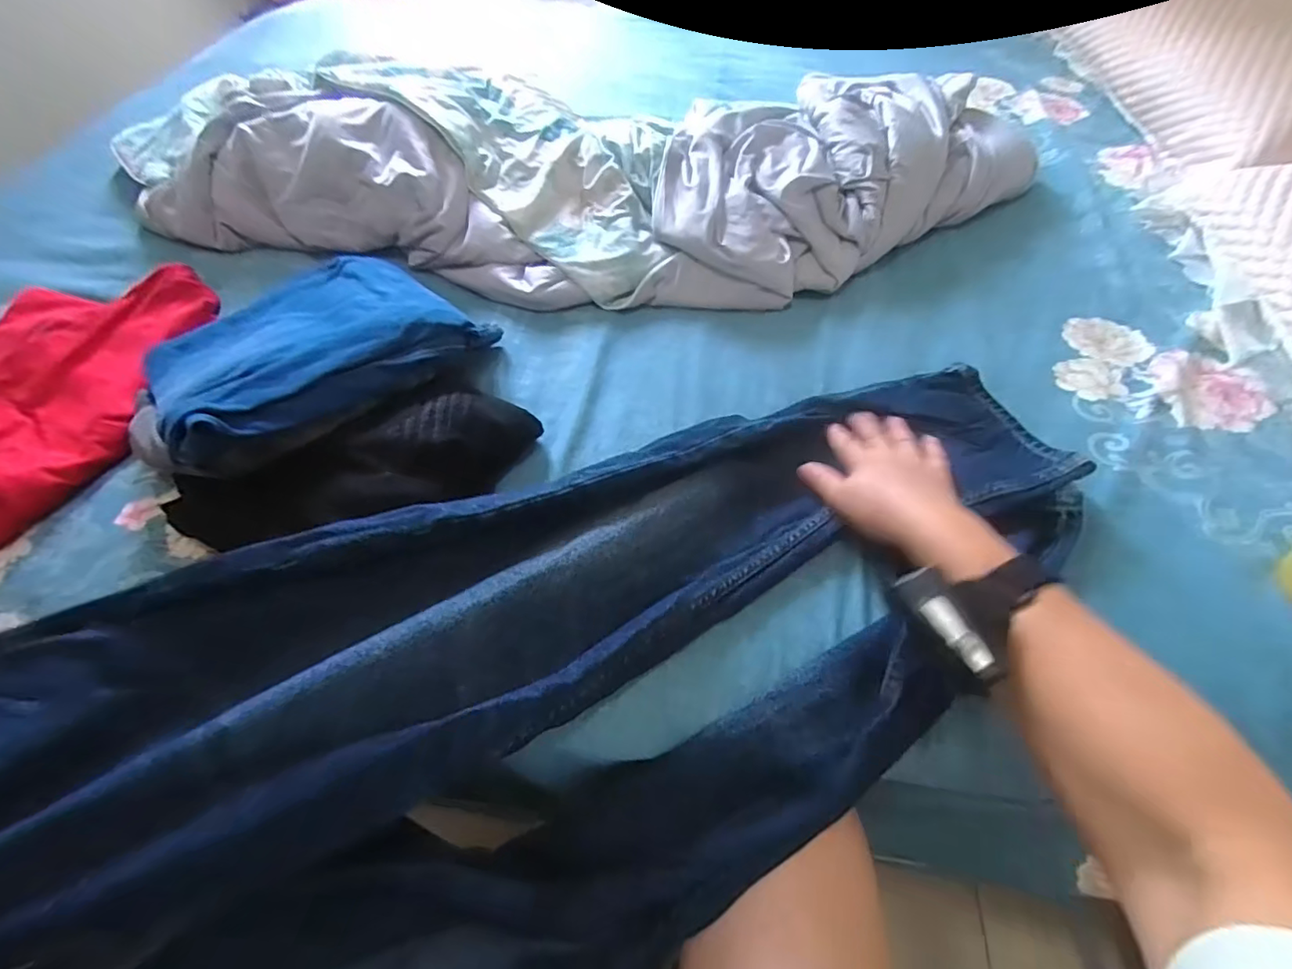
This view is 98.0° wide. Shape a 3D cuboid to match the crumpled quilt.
[{"bbox_3d":[-0.081,-0.396,0.709,1.079,0.118,0.387,0,56,1],"label":"crumpled quilt"}]

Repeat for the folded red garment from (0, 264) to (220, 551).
[{"bbox_3d":[-0.601,-0.100,0.561,0.265,0.041,0.366,1,56,2],"label":"folded red garment"}]

